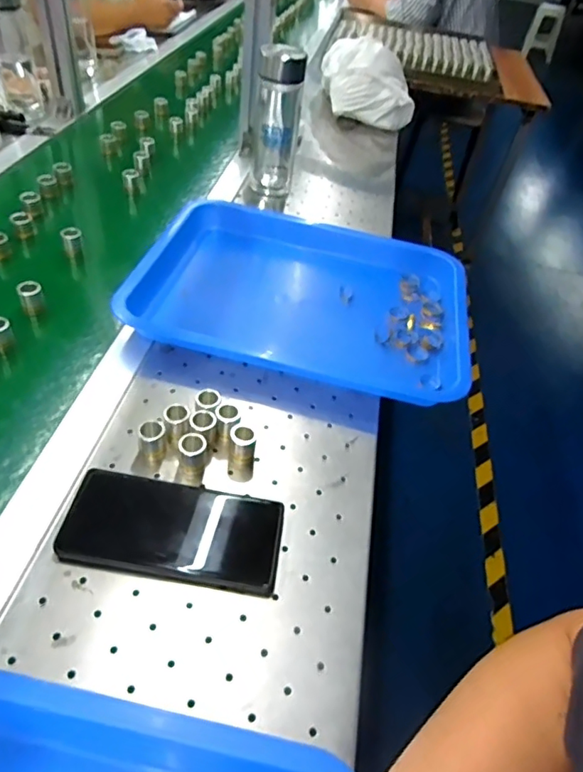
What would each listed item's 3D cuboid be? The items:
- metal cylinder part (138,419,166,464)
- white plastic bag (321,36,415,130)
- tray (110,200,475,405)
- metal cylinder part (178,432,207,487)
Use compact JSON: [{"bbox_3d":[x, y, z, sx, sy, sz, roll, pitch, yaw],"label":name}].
[{"bbox_3d":[-0.119,0.047,0.461,0.020,0.034,0.021,5,45,-5],"label":"metal cylinder part"},{"bbox_3d":[0.151,-0.669,1.155,0.144,0.119,0.243,-11,48,-20],"label":"white plastic bag"},{"bbox_3d":[0.018,-0.110,0.660,0.384,0.061,0.286,14,44,4],"label":"tray"},{"bbox_3d":[-0.084,0.061,0.452,0.022,0.040,0.025,0,45,-10],"label":"metal cylinder part"}]

